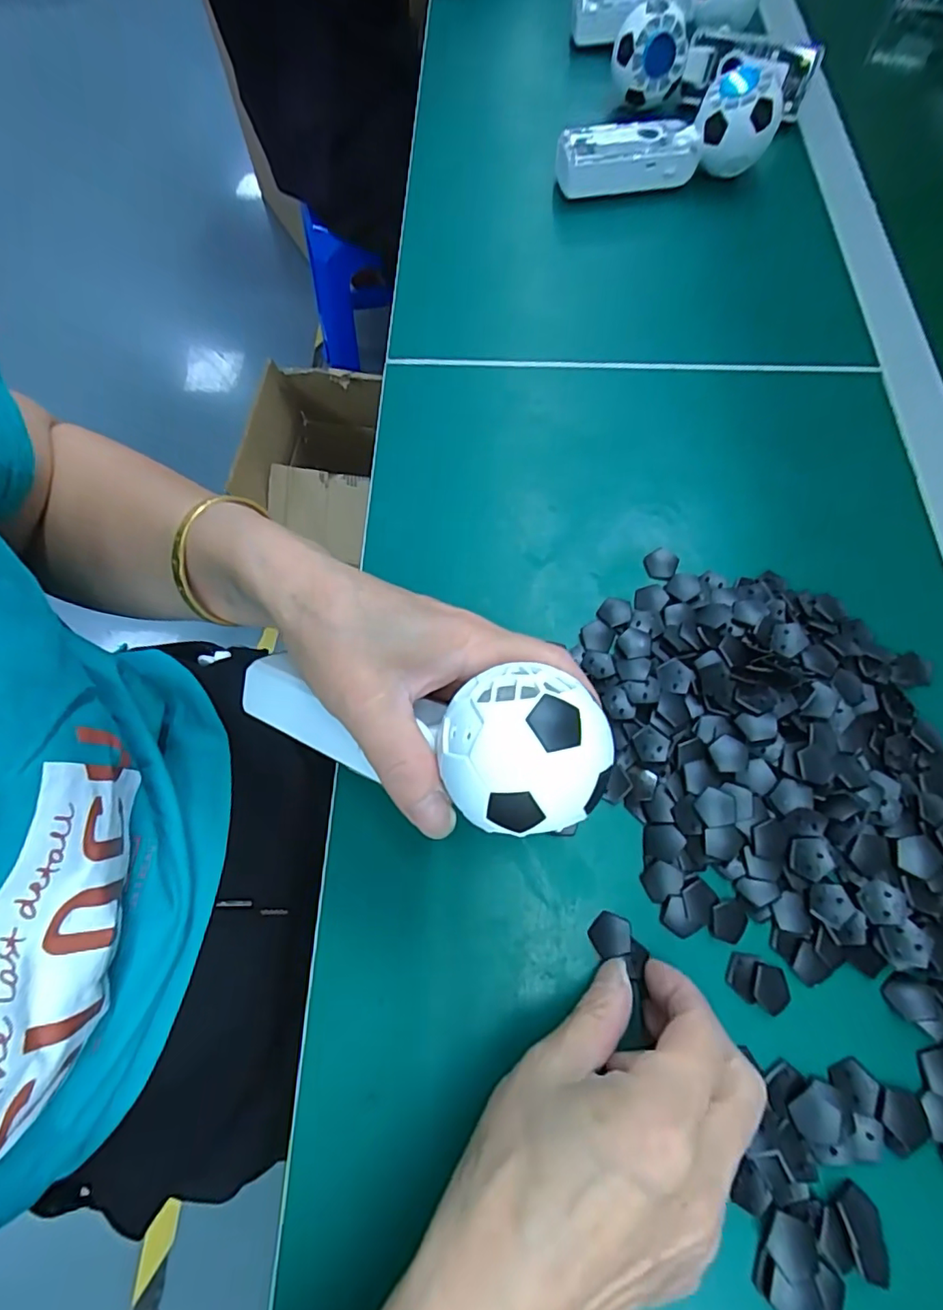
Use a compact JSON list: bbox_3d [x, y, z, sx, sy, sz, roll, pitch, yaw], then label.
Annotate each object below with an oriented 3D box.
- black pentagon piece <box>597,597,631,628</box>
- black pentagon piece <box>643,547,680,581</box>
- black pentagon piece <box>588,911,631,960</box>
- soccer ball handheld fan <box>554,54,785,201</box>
[{"bbox_3d":[0.083,-0.025,0.306,0.017,0.004,0.020,35,74,15],"label":"black pentagon piece"},{"bbox_3d":[0.113,-0.055,0.318,0.019,0.004,0.021,24,72,12],"label":"black pentagon piece"},{"bbox_3d":[0.064,0.129,0.246,0.018,0.004,0.018,7,69,5],"label":"black pentagon piece"},{"bbox_3d":[0.156,-0.421,0.430,0.167,0.062,0.060,-7,68,0],"label":"soccer ball handheld fan"}]

